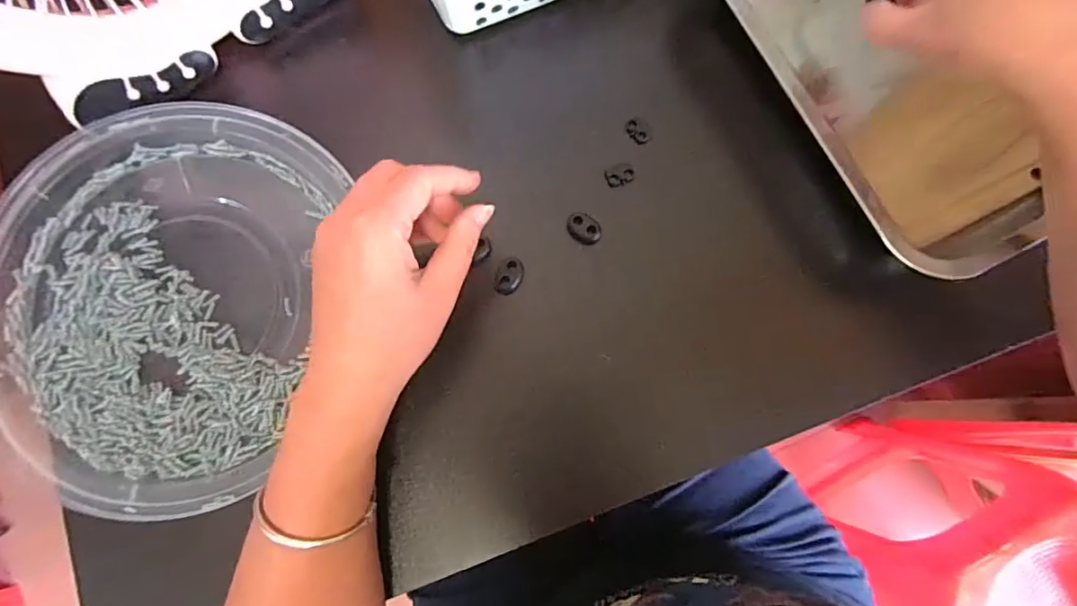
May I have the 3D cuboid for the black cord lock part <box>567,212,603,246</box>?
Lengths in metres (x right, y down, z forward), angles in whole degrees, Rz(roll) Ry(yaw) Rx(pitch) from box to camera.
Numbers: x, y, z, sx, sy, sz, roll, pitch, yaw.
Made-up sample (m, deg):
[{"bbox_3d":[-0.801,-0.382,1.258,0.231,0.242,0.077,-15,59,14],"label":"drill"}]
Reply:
[{"bbox_3d":[0.029,-0.047,0.342,0.023,0.008,0.016,38,82,7],"label":"black cord lock part"}]

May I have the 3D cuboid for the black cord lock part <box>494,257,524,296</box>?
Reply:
[{"bbox_3d":[-0.018,-0.017,0.334,0.015,0.010,0.022,25,80,5],"label":"black cord lock part"}]

